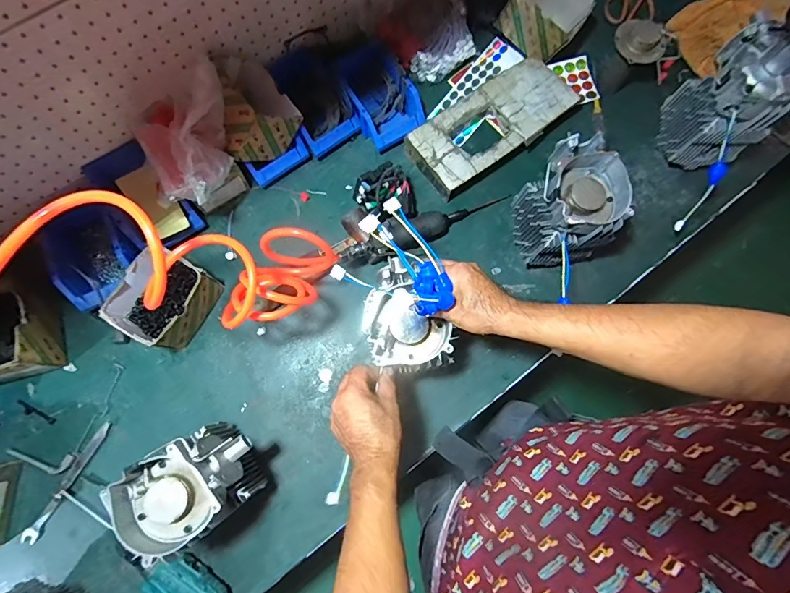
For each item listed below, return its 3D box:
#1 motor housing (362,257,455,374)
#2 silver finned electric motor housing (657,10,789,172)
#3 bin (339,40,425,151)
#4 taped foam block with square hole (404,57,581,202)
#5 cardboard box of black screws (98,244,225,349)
[{"bbox_3d":[0.009,0.039,0.553,0.101,0.055,0.146,-36,80,-9],"label":"motor housing"},{"bbox_3d":[0.584,-0.352,0.682,0.142,0.319,0.142,0,77,-1],"label":"silver finned electric motor housing"},{"bbox_3d":[-0.032,-0.389,0.793,0.116,0.082,0.190,-33,80,-8],"label":"bin"},{"bbox_3d":[0.191,-0.334,0.795,0.329,0.050,0.143,-36,80,-9],"label":"taped foam block with square hole"},{"bbox_3d":[-0.386,0.004,0.691,0.127,0.093,0.146,28,78,5],"label":"cardboard box of black screws"}]

